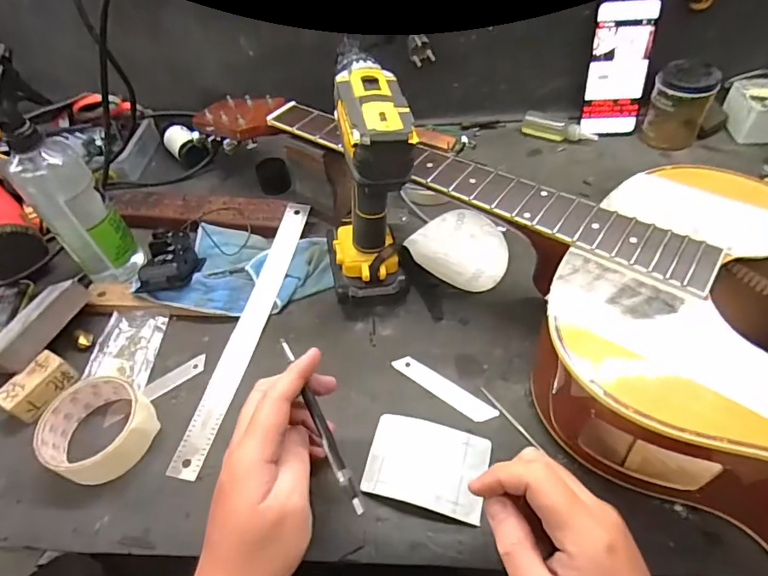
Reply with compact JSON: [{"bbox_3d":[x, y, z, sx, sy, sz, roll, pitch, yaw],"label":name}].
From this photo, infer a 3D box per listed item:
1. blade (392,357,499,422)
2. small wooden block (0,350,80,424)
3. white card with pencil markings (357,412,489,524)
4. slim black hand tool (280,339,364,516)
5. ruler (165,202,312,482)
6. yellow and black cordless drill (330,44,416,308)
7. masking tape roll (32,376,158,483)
[{"bbox_3d":[0.055,0.092,0.442,0.102,0.004,0.019,29,58,27],"label":"blade"},{"bbox_3d":[-0.327,0.093,0.455,0.031,0.028,0.059,19,54,21],"label":"small wooden block"},{"bbox_3d":[0.036,0.144,0.396,0.096,0.006,0.070,10,51,14],"label":"white card with pencil markings"},{"bbox_3d":[-0.048,0.101,0.362,0.009,0.007,0.140,-24,72,-14],"label":"slim black hand tool"},{"bbox_3d":[-0.138,0.031,0.505,0.035,0.008,0.327,9,55,9],"label":"ruler"},{"bbox_3d":[-0.024,-0.107,0.479,0.089,0.206,0.177,-11,49,-4],"label":"yellow and black cordless drill"},{"bbox_3d":[-0.253,0.123,0.422,0.085,0.038,0.085,-3,49,3],"label":"masking tape roll"}]

